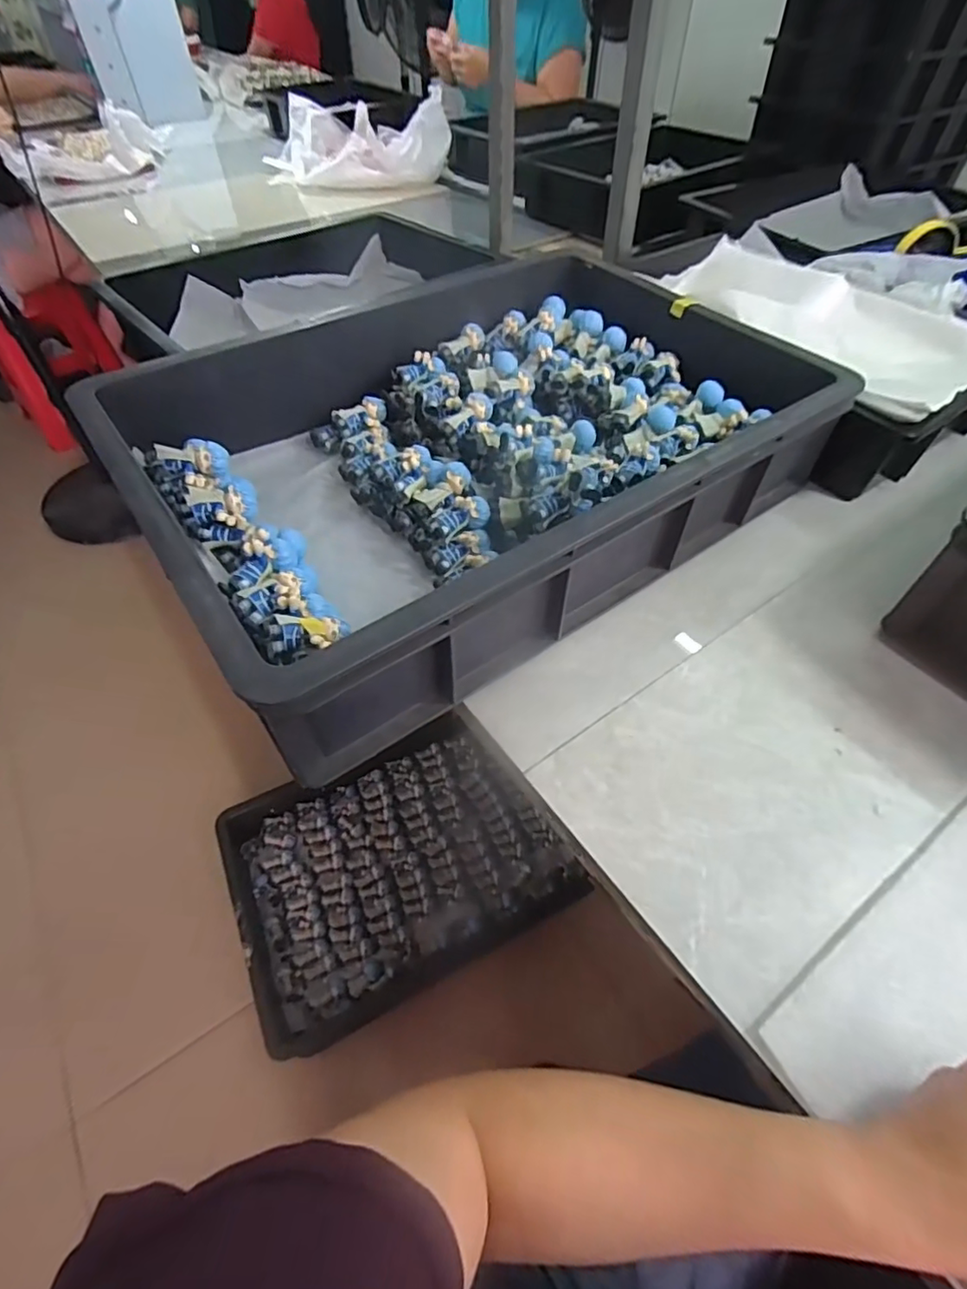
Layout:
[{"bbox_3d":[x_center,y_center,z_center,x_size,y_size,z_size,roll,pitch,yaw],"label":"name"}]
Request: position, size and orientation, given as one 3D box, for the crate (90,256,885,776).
[{"bbox_3d":[-0.002,-0.188,0.536,0.574,0.122,0.384,-30,57,-22],"label":"crate"}]

